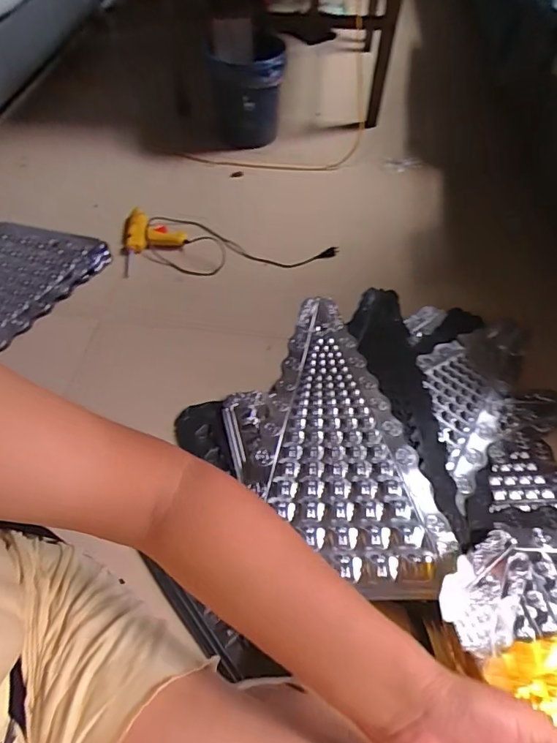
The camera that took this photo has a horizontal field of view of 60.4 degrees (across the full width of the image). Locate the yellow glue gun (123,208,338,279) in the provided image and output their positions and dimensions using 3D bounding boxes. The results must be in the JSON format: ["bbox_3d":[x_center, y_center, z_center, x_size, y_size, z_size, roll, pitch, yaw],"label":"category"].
[{"bbox_3d":[-0.134,-0.349,1.283,0.569,0.038,0.244,1,53,-4],"label":"yellow glue gun"}]

